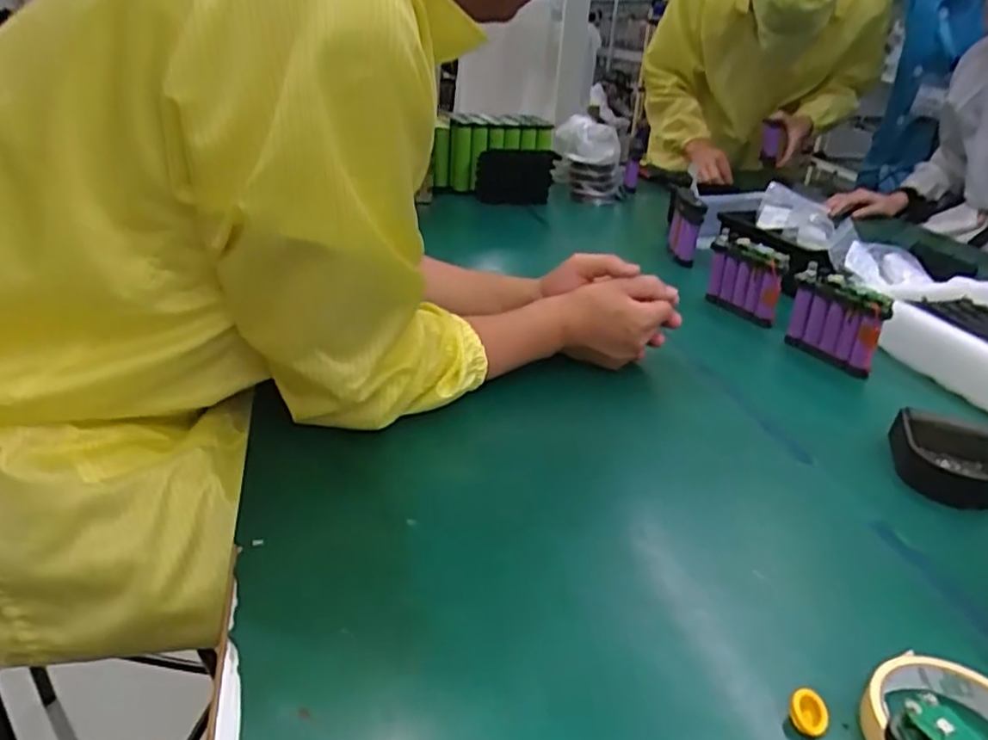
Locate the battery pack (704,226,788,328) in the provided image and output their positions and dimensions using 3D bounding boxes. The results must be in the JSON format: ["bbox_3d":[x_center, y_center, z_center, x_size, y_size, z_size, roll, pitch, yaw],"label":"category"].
[{"bbox_3d":[0.327,-0.120,0.897,0.028,0.094,0.116,-11,31,-27],"label":"battery pack"}]

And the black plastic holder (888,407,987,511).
[{"bbox_3d":[0.386,0.075,0.583,0.088,0.037,0.087,22,32,30],"label":"black plastic holder"}]

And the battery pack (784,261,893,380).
[{"bbox_3d":[0.391,-0.054,0.784,0.020,0.102,0.115,-10,31,-25],"label":"battery pack"}]

